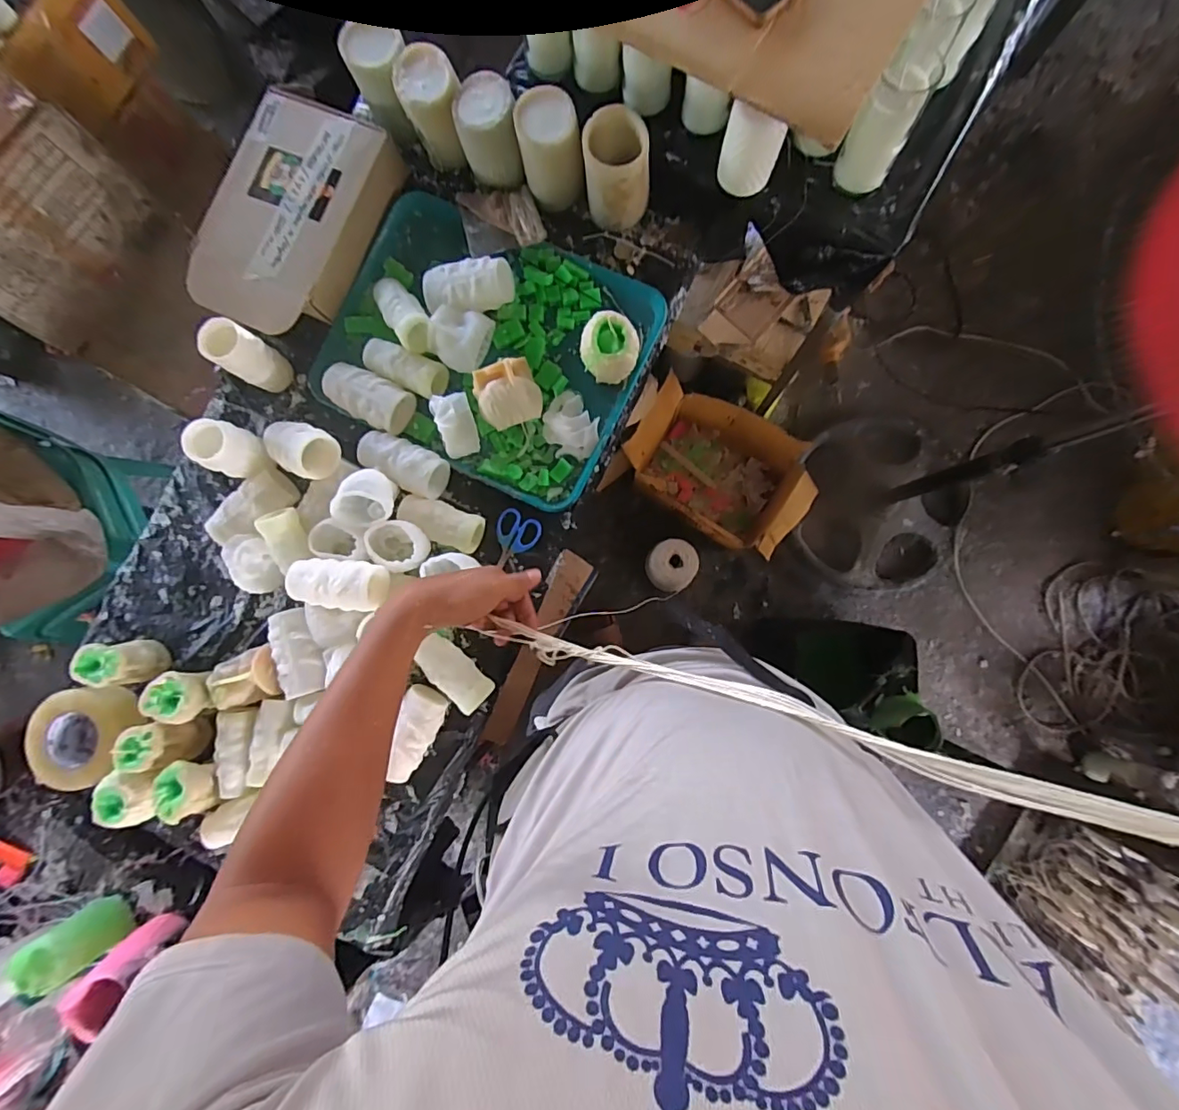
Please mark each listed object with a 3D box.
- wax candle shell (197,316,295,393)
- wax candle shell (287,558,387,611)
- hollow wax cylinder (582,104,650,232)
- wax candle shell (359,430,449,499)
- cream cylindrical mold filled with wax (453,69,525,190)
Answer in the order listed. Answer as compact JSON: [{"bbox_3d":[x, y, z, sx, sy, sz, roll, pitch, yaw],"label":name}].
[{"bbox_3d":[-0.467,-0.270,0.711,0.047,0.116,0.060,23,88,5],"label":"wax candle shell"},{"bbox_3d":[-0.329,0.039,0.677,0.125,0.051,0.064,3,86,4],"label":"wax candle shell"},{"bbox_3d":[0.037,-0.504,0.690,0.081,0.118,0.083,-5,86,4],"label":"hollow wax cylinder"},{"bbox_3d":[-0.262,-0.127,0.722,0.121,0.049,0.058,25,88,6],"label":"wax candle shell"},{"bbox_3d":[-0.135,-0.576,0.708,0.077,0.090,0.090,-10,85,3],"label":"cream cylindrical mold filled with wax"}]

